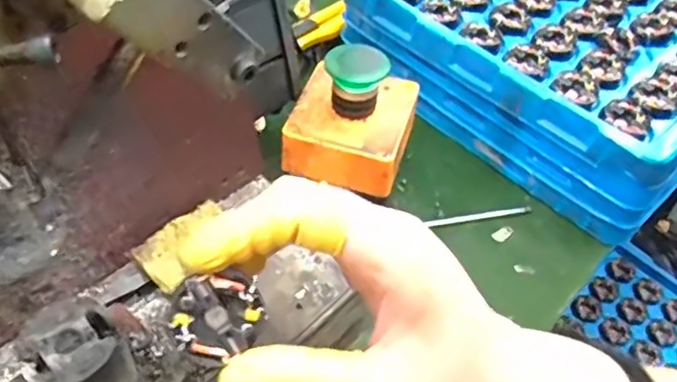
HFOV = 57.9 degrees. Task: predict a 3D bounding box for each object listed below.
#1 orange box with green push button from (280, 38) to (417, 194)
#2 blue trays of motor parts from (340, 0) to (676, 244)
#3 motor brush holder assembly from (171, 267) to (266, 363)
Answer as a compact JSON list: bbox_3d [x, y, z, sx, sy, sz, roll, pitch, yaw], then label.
[{"bbox_3d":[0.010,-0.053,0.384,0.075,0.062,0.081,14,50,6],"label":"orange box with green push button"},{"bbox_3d":[0.232,-0.157,0.536,0.385,0.076,0.280,-34,60,-29],"label":"blue trays of motor parts"},{"bbox_3d":[-0.040,0.041,0.204,0.027,0.012,0.026,5,81,-17],"label":"motor brush holder assembly"}]

